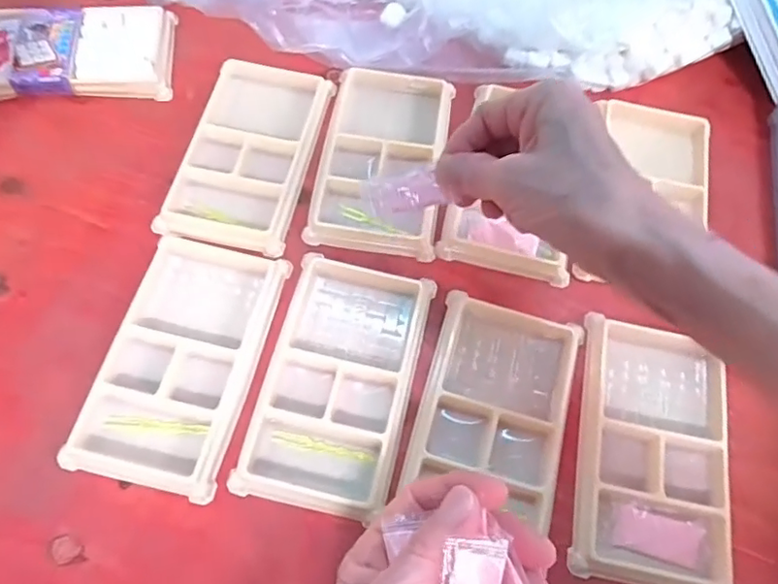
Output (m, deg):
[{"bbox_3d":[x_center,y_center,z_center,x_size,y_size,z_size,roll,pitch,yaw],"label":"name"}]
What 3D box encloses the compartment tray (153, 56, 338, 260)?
[{"bbox_3d":[-0.088,-0.092,0.366,0.076,0.011,0.137,13,67,3],"label":"compartment tray"}]

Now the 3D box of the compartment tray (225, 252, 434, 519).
[{"bbox_3d":[-0.026,0.045,0.307,0.079,0.011,0.135,13,67,3],"label":"compartment tray"}]

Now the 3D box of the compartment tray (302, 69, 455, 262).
[{"bbox_3d":[-0.003,-0.086,0.369,0.077,0.019,0.132,9,67,2],"label":"compartment tray"}]

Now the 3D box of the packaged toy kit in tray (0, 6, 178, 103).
[{"bbox_3d":[-0.217,-0.164,0.386,0.132,0.019,0.075,-3,67,-4],"label":"packaged toy kit in tray"}]

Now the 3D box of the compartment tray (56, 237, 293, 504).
[{"bbox_3d":[-0.110,0.035,0.309,0.074,0.010,0.135,14,67,4],"label":"compartment tray"}]

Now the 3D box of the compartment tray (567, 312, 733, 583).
[{"bbox_3d":[0.140,0.081,0.299,0.075,0.011,0.137,12,67,3],"label":"compartment tray"}]

